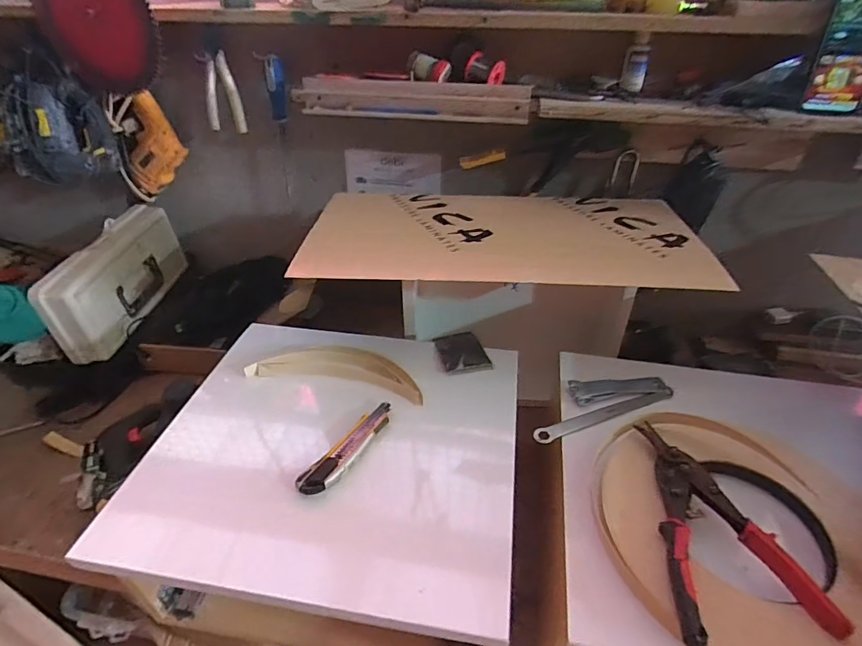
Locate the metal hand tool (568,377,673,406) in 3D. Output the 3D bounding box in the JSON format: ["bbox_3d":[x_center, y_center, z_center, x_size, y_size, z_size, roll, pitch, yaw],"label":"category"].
[{"bbox_3d":[0.265,0.092,0.652,0.139,0.011,0.041,-5,38,-8],"label":"metal hand tool"}]

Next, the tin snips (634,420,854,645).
[{"bbox_3d":[0.272,0.193,0.474,0.132,0.032,0.226,-2,38,-4],"label":"tin snips"}]

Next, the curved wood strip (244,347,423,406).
[{"bbox_3d":[-0.136,0.067,0.676,0.253,0.019,0.075,6,38,7],"label":"curved wood strip"}]

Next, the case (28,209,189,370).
[{"bbox_3d":[-0.642,-0.093,0.966,0.095,0.166,0.357,1,37,1],"label":"case"}]

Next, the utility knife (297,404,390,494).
[{"bbox_3d":[-0.098,0.149,0.567,0.032,0.012,0.152,22,42,25],"label":"utility knife"}]

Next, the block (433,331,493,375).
[{"bbox_3d":[0.046,0.044,0.727,0.072,0.011,0.103,-9,30,-14],"label":"block"}]

